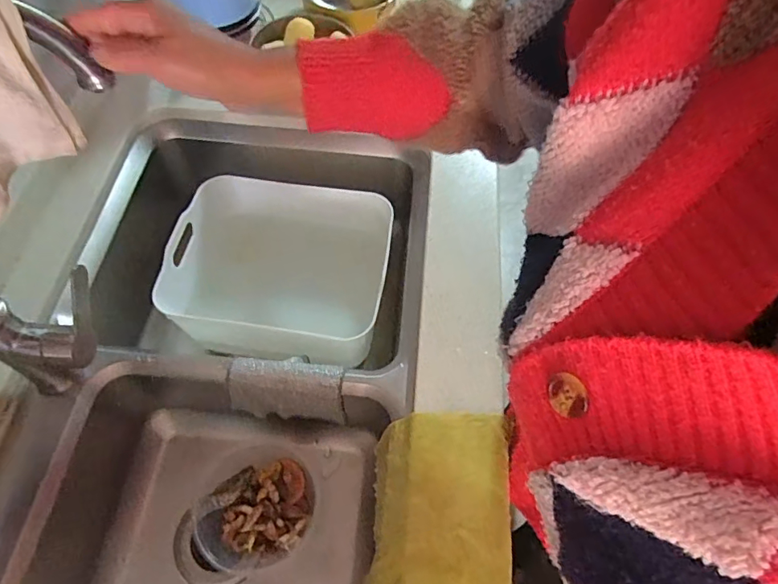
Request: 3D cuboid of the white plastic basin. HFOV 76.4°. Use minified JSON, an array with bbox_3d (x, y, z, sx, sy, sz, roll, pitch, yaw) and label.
[{"bbox_3d":[-0.156,-0.031,0.735,0.298,0.125,0.252,9,60,3],"label":"white plastic basin"}]

